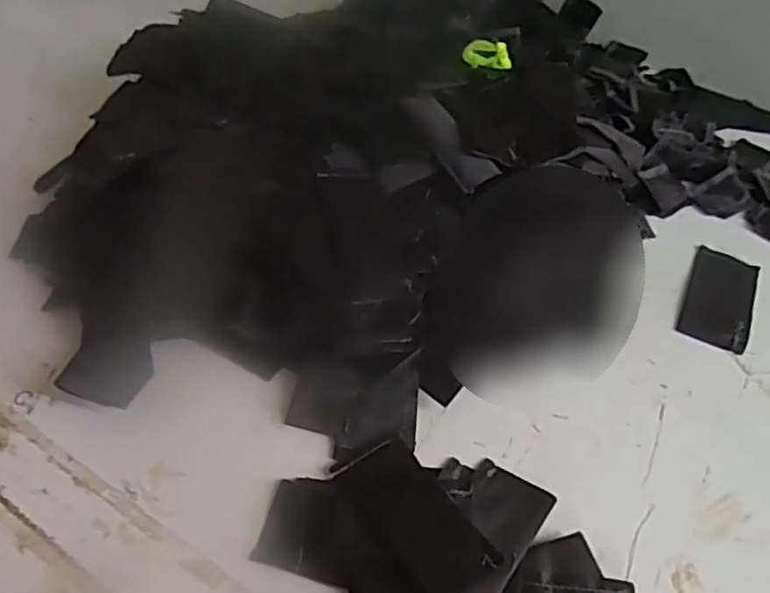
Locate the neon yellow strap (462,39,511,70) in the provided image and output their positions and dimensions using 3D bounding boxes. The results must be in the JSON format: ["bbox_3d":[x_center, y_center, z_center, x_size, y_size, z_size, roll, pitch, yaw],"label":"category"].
[{"bbox_3d":[0.111,-0.259,0.695,0.052,0.025,0.027,15,49,8],"label":"neon yellow strap"}]

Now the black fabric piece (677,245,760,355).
[{"bbox_3d":[0.293,-0.001,0.569,0.055,0.004,0.112,24,51,15],"label":"black fabric piece"}]

